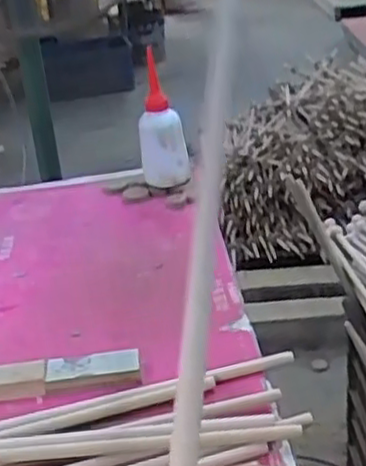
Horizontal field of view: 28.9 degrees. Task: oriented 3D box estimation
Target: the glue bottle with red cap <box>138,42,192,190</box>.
[{"bbox_3d":[-0.030,-0.153,0.971,0.064,0.190,0.076,-8,26,-3],"label":"glue bottle with red cap"}]

